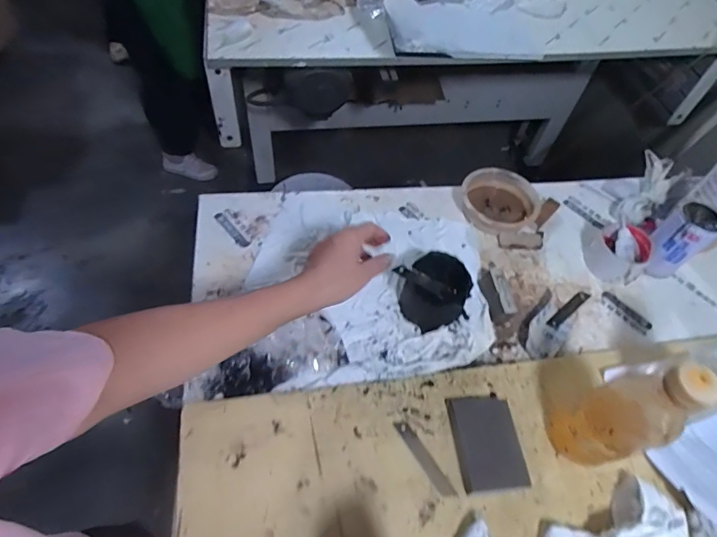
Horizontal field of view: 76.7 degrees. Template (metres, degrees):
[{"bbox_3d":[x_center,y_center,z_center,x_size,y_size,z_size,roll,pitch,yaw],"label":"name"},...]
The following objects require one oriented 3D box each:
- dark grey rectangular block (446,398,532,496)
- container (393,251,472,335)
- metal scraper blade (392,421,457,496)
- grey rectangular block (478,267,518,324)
[{"bbox_3d":[0.152,0.207,0.539,0.071,0.022,0.106,-3,57,-6],"label":"dark grey rectangular block"},{"bbox_3d":[0.105,0.033,0.624,0.090,0.080,0.084,2,57,-3],"label":"container"},{"bbox_3d":[0.078,0.223,0.532,0.019,0.004,0.099,-27,63,-20],"label":"metal scraper blade"},{"bbox_3d":[0.199,0.040,0.657,0.031,0.032,0.081,-9,58,-10],"label":"grey rectangular block"}]

